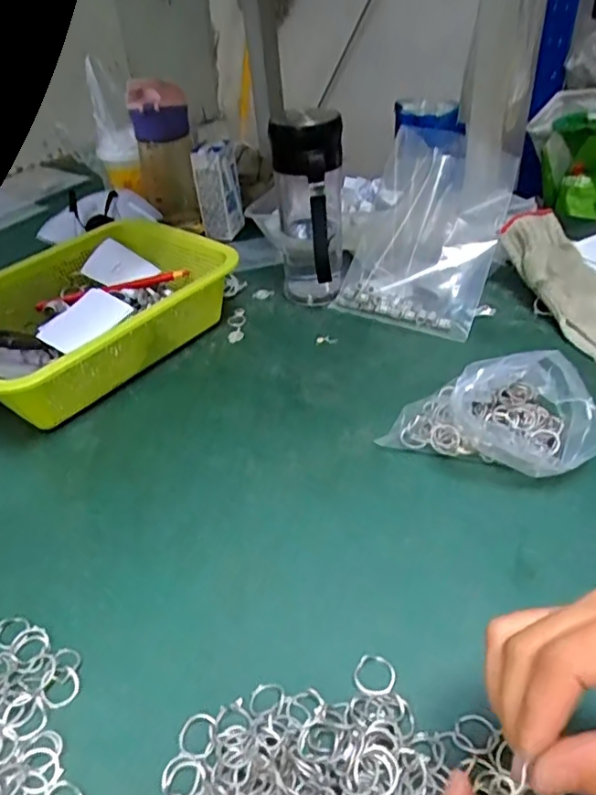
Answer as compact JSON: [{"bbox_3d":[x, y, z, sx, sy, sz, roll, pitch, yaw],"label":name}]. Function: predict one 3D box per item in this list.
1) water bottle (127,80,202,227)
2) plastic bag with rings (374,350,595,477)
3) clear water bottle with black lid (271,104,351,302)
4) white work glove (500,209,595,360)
[{"bbox_3d":[-0.163,-0.292,0.745,0.064,0.181,0.060,-22,42,-21],"label":"water bottle"},{"bbox_3d":[0.143,0.010,0.433,0.150,0.074,0.074,14,42,22],"label":"plastic bag with rings"},{"bbox_3d":[0.014,-0.180,0.594,0.067,0.188,0.068,-3,38,2],"label":"clear water bottle with black lid"},{"bbox_3d":[0.276,-0.109,0.575,0.099,0.048,0.192,-19,61,-17],"label":"white work glove"}]

